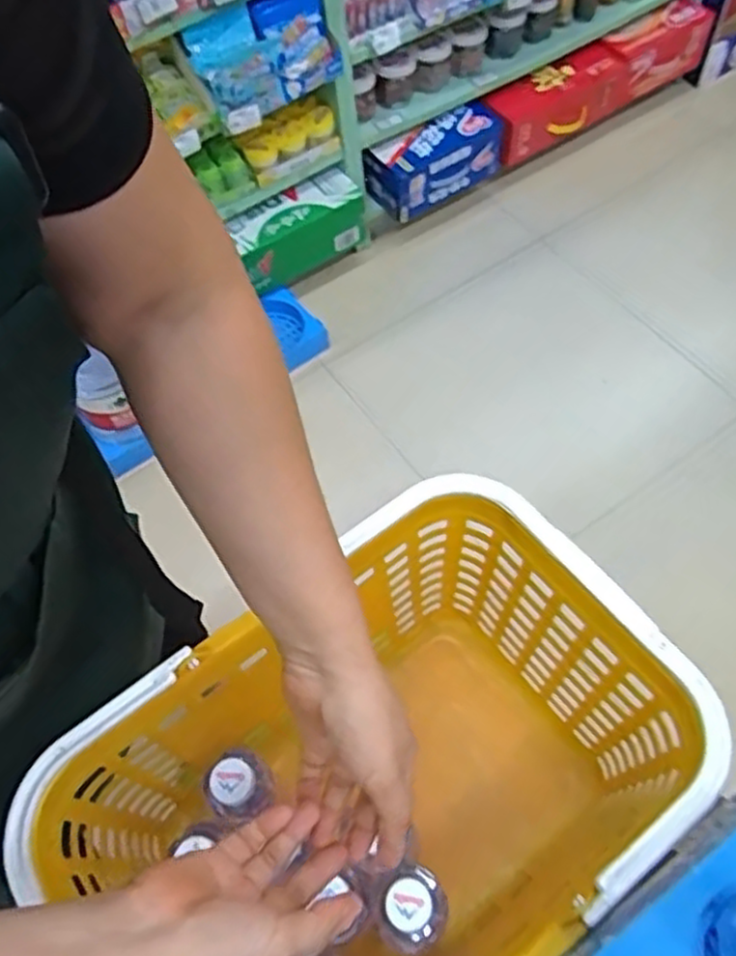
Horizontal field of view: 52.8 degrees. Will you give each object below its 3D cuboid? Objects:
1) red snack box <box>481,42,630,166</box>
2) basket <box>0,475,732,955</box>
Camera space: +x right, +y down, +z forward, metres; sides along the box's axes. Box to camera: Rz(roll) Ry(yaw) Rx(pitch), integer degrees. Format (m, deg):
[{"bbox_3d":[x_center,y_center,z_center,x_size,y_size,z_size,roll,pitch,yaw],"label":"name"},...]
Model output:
[{"bbox_3d":[0.431,-0.865,1.716,0.368,0.146,0.125,-30,62,-13],"label":"red snack box"},{"bbox_3d":[0.011,0.257,0.596,0.432,0.264,0.289,-33,63,-14],"label":"basket"}]

